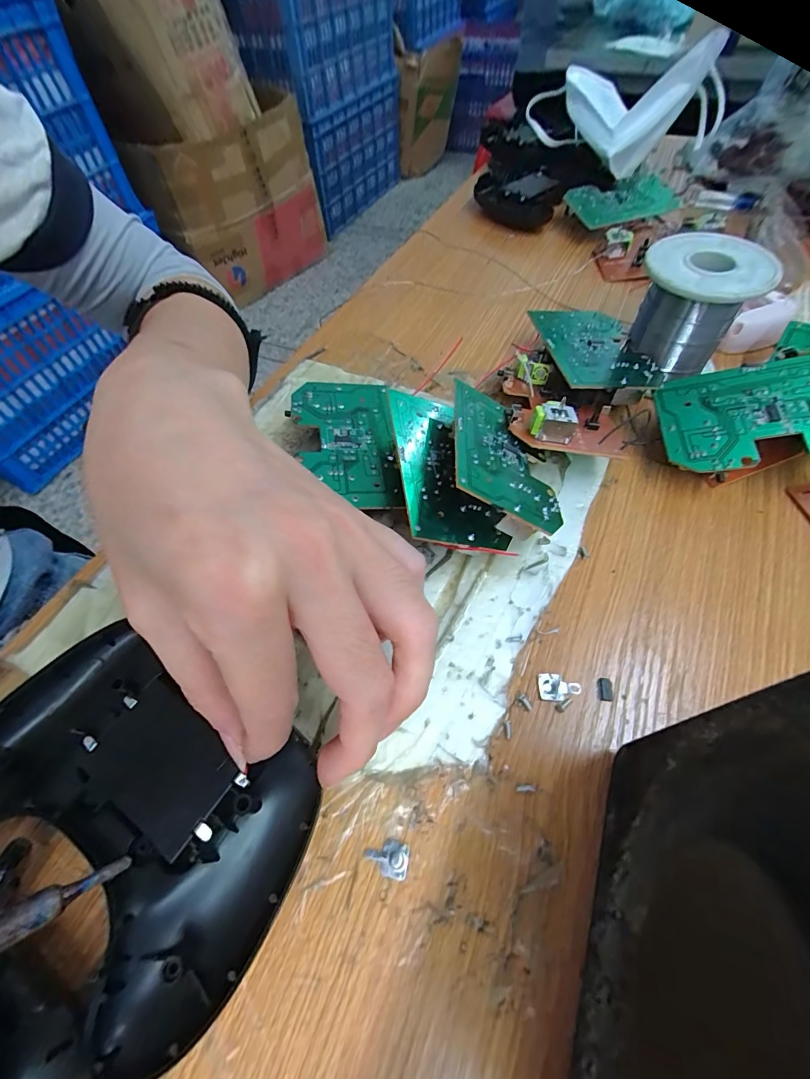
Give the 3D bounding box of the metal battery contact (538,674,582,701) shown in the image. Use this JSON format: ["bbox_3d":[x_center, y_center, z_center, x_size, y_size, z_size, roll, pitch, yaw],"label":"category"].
[{"bbox_3d":[0.062,0.058,0.168,0.016,0.004,0.010,3,58,3],"label":"metal battery contact"}]

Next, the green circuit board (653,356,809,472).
[{"bbox_3d":[0.175,-0.061,0.204,0.091,0.004,0.052,-7,72,15],"label":"green circuit board"}]

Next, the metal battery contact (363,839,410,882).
[{"bbox_3d":[-0.006,0.106,0.141,0.015,0.004,0.010,14,59,10],"label":"metal battery contact"}]

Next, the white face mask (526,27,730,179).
[{"bbox_3d":[0.195,-0.375,0.372,0.157,0.084,0.102,8,58,7],"label":"white face mask"}]

